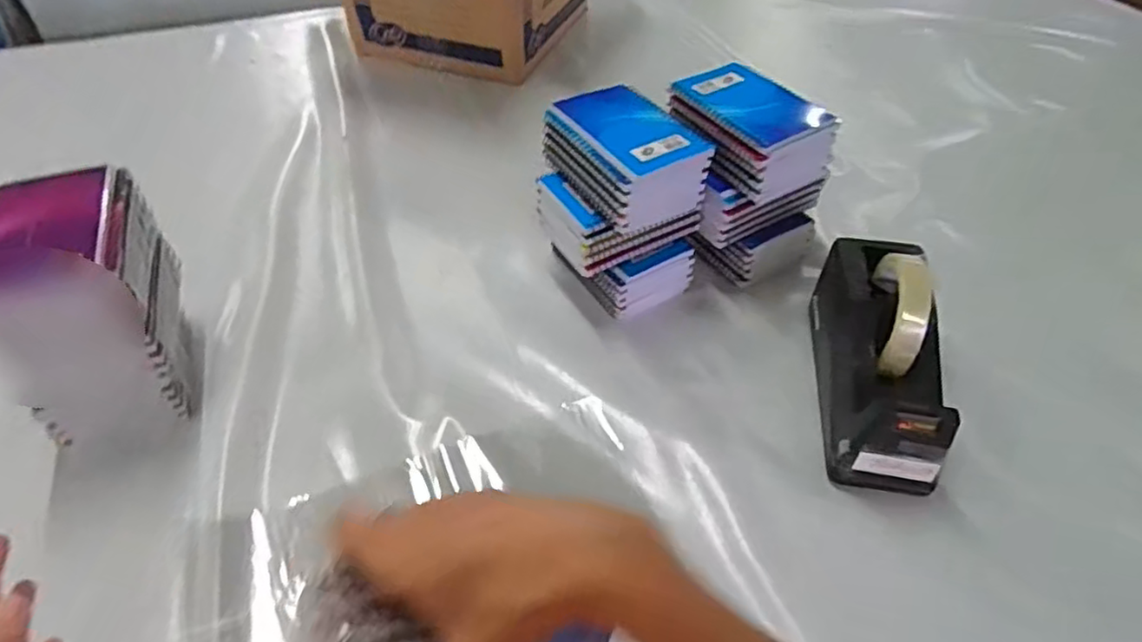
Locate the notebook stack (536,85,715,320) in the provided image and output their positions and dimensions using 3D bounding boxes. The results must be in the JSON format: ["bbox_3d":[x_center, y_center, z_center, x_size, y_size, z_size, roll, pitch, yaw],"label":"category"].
[{"bbox_3d":[0.045,-0.111,0.616,0.126,0.169,0.134,-24,52,-21],"label":"notebook stack"}]

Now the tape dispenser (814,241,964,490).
[{"bbox_3d":[0.251,0.023,0.534,0.080,0.122,0.203,9,48,7],"label":"tape dispenser"}]

